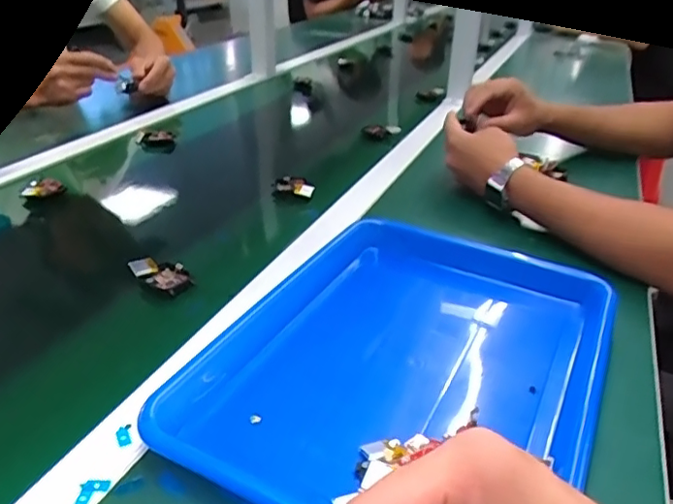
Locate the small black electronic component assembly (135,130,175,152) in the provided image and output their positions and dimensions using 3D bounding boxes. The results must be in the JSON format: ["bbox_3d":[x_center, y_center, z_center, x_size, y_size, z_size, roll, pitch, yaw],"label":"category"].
[{"bbox_3d":[-0.280,-0.171,0.874,0.065,0.034,0.016,8,30,9],"label":"small black electronic component assembly"}]

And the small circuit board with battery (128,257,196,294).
[{"bbox_3d":[-0.159,0.018,0.522,0.056,0.016,0.035,20,34,28],"label":"small circuit board with battery"}]

